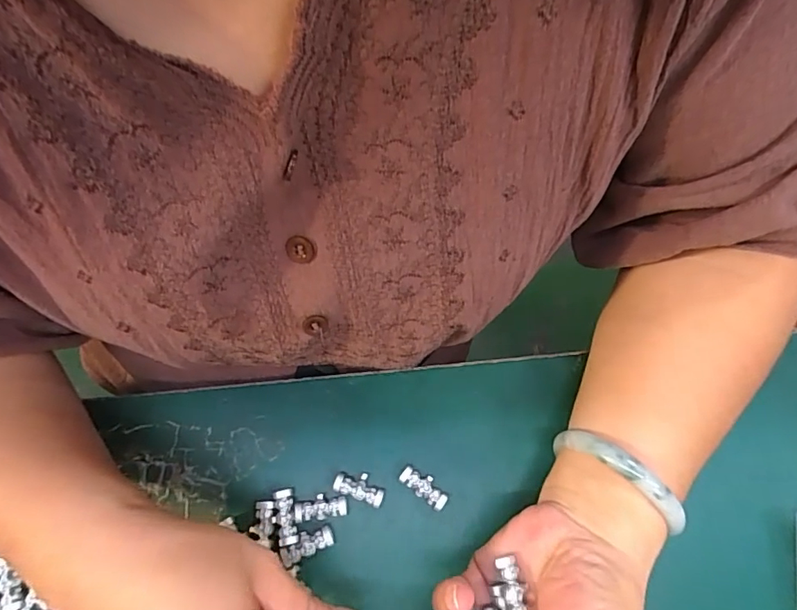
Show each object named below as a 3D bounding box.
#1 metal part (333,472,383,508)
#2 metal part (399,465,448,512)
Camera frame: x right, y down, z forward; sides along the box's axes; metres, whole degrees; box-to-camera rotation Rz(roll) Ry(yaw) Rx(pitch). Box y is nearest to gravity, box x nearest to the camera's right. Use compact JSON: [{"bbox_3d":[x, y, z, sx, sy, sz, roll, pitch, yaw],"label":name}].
[{"bbox_3d":[-0.023,0.107,0.281,0.029,0.007,0.014,19,72,9],"label":"metal part"},{"bbox_3d":[0.015,0.106,0.280,0.030,0.007,0.013,36,75,14],"label":"metal part"}]

